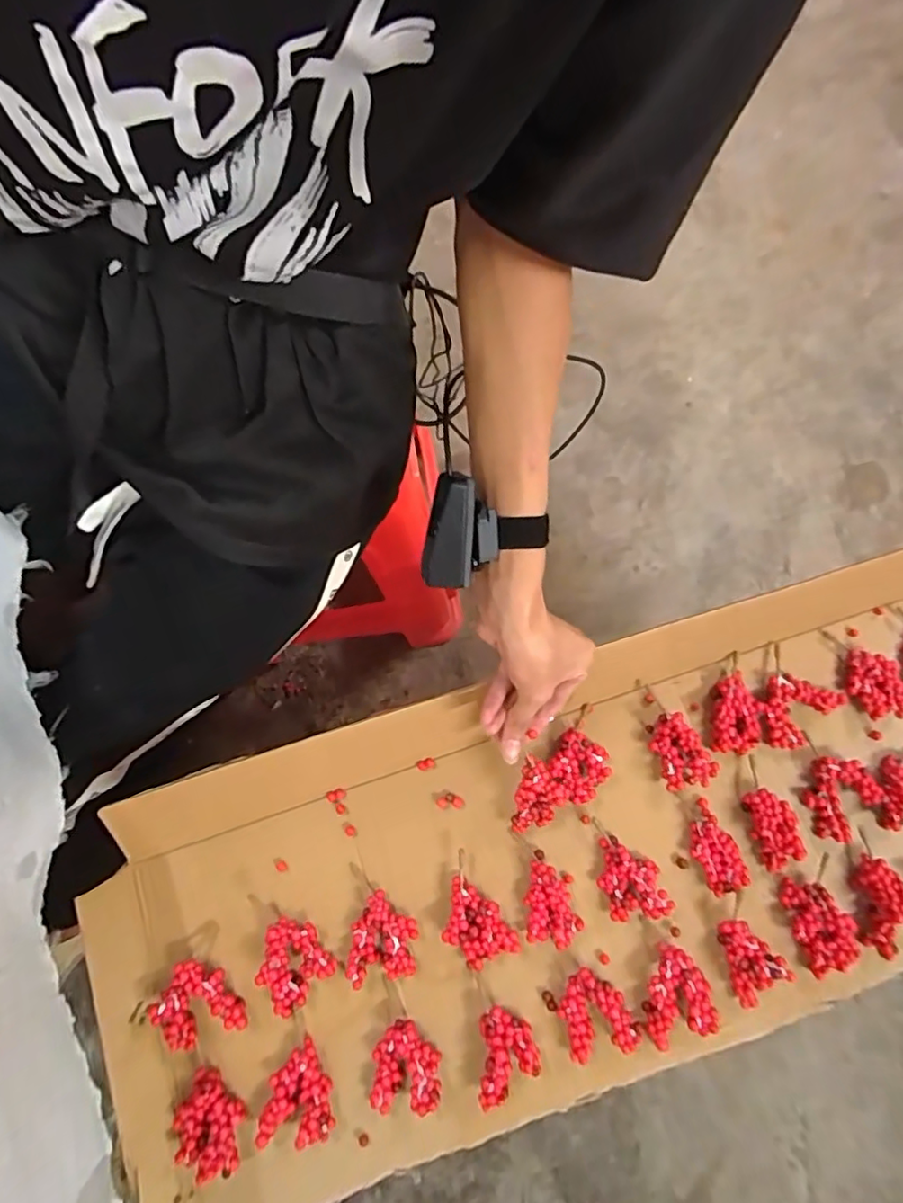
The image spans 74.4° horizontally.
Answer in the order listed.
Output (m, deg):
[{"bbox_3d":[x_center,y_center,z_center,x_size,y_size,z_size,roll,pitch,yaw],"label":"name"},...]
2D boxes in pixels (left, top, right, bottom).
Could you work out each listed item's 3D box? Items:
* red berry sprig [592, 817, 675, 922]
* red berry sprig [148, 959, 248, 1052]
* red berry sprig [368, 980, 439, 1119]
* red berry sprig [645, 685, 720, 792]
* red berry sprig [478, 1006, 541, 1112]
[{"bbox_3d":[0.141,0.217,0.482,0.047,0.017,0.078,-16,77,-5],"label":"red berry sprig"},{"bbox_3d":[-0.194,0.308,0.449,0.056,0.018,0.063,-36,79,-10],"label":"red berry sprig"},{"bbox_3d":[-0.035,0.340,0.447,0.049,0.019,0.076,0,76,-1],"label":"red berry sprig"},{"bbox_3d":[0.187,0.116,0.504,0.039,0.026,0.083,-22,77,-7],"label":"red berry sprig"},{"bbox_3d":[0.043,0.341,0.446,0.043,0.020,0.061,2,76,-1],"label":"red berry sprig"}]

